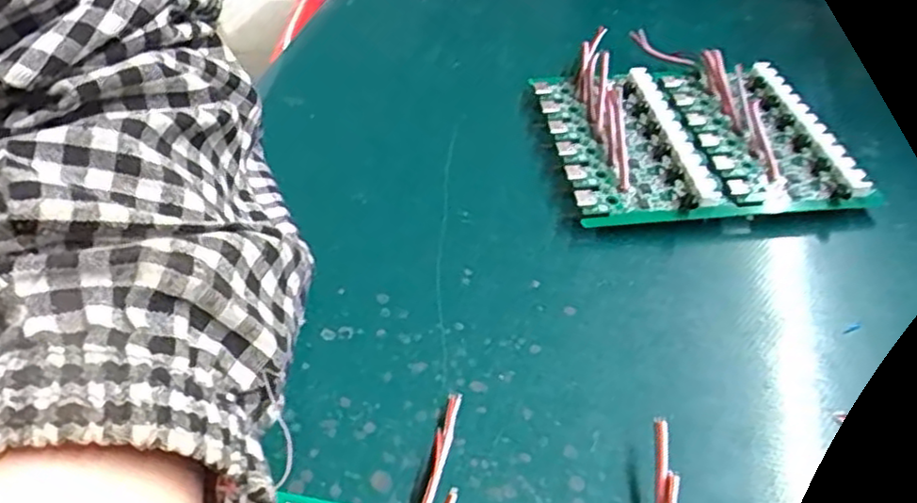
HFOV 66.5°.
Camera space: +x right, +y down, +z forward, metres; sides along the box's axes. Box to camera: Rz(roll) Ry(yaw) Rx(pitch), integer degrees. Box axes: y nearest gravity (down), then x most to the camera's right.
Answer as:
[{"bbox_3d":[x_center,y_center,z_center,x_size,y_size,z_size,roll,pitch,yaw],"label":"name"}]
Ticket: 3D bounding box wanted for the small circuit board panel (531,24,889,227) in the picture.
[{"bbox_3d":[0.099,-0.057,0.310,0.115,0.022,0.116,-3,45,-3],"label":"small circuit board panel"}]

